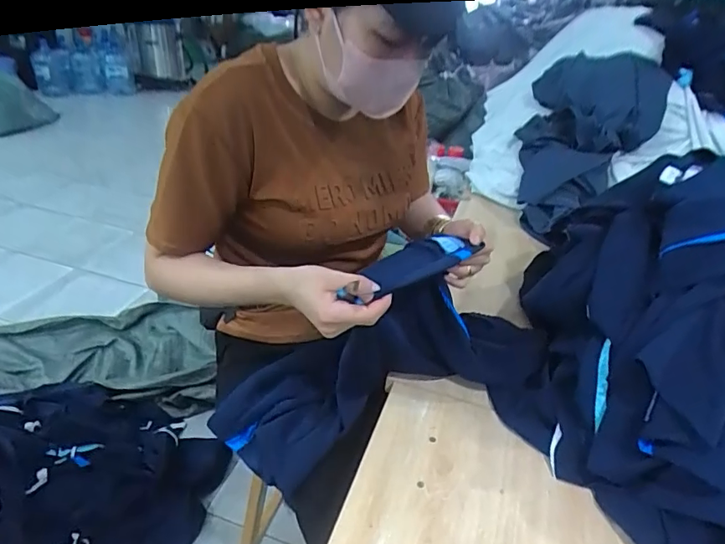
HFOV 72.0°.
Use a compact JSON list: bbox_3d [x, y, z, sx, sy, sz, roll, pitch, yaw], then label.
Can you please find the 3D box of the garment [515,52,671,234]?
[{"bbox_3d":[0.528,-0.350,1.213,0.295,0.111,0.582,23,69,26],"label":"garment"}]

